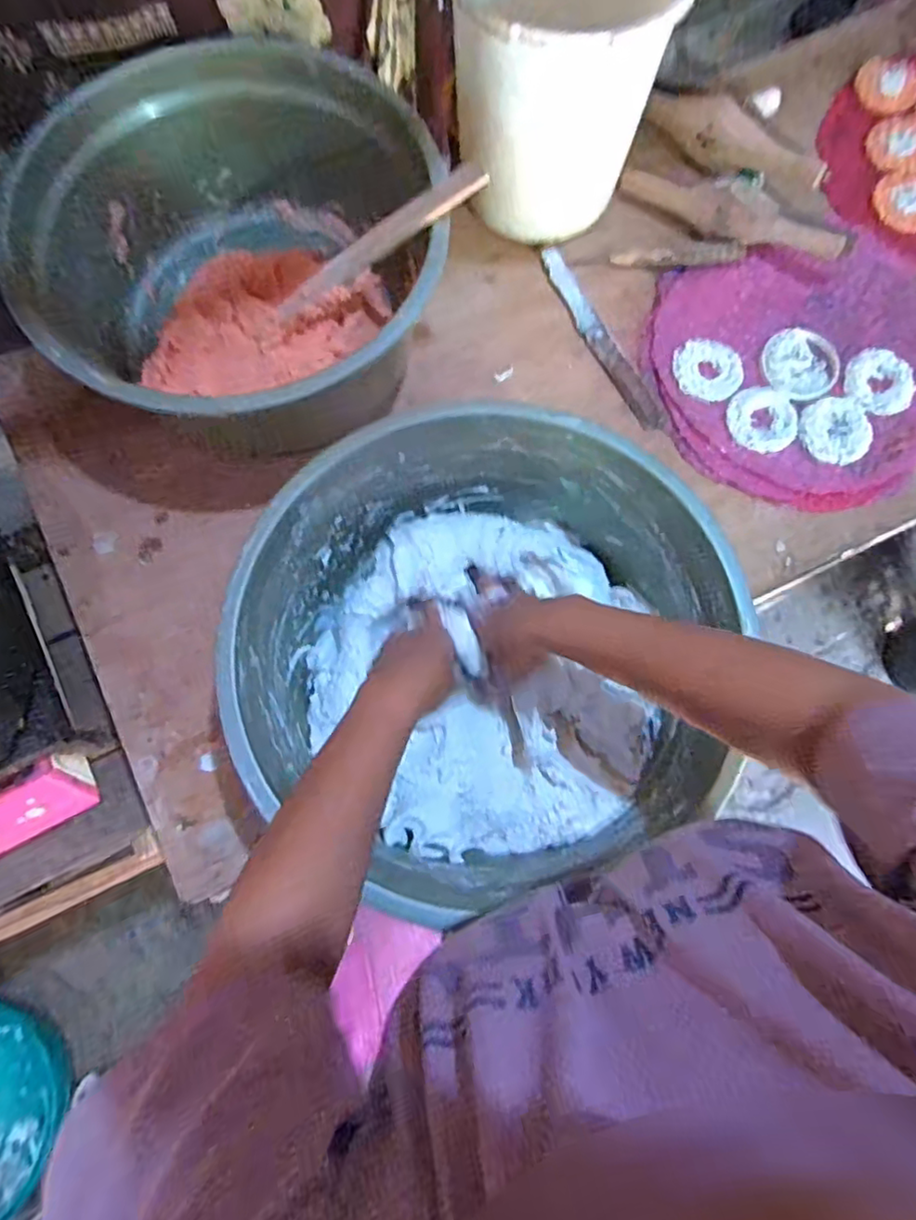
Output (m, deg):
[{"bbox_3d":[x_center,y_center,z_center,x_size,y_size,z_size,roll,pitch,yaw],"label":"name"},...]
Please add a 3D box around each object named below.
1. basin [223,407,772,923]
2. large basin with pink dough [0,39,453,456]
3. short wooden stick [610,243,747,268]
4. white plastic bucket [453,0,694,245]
[{"bbox_3d":[0.024,0.028,0.560,0.381,0.154,0.384,0,77,0],"label":"basin"},{"bbox_3d":[-0.231,-0.359,0.672,0.374,0.187,0.383,0,77,0],"label":"large basin with pink dough"},{"bbox_3d":[0.272,-0.434,0.776,0.161,0.018,0.018,-4,77,-1],"label":"short wooden stick"},{"bbox_3d":[0.099,-0.574,0.690,0.226,0.245,0.233,0,77,0],"label":"white plastic bucket"}]

